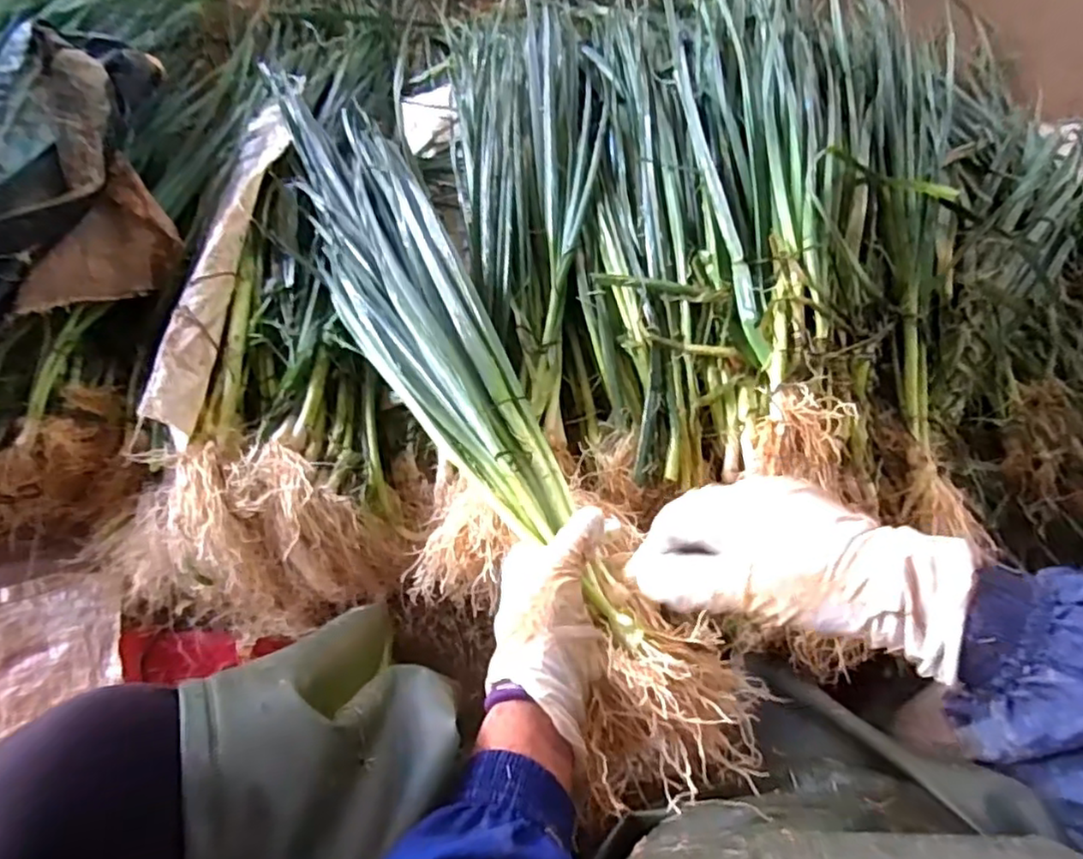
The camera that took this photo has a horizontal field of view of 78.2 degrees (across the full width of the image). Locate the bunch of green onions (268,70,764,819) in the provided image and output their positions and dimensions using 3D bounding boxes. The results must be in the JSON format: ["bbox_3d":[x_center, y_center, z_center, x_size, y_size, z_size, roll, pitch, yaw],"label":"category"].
[{"bbox_3d":[-0.103,-0.103,0.593,0.118,0.057,0.851,-23,52,-13],"label":"bunch of green onions"}]

